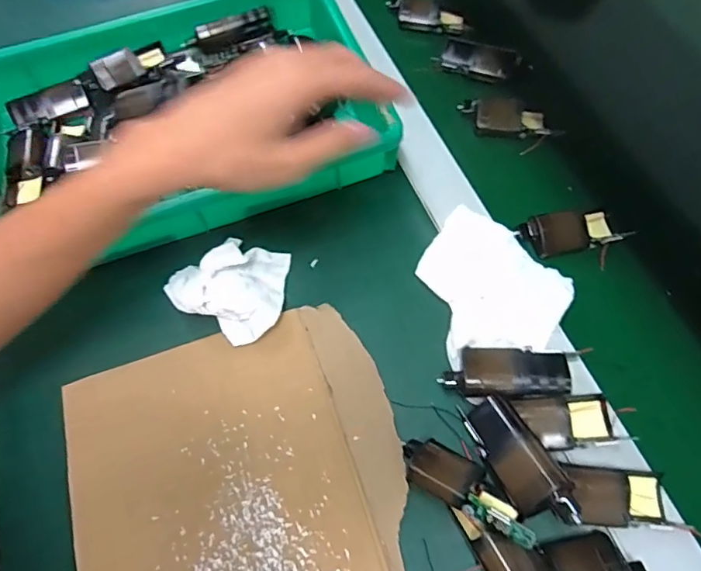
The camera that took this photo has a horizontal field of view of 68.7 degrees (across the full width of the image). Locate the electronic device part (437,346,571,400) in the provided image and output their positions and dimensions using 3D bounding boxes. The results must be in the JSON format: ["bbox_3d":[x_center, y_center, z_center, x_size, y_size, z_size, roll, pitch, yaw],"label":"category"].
[{"bbox_3d":[0.115,0.066,0.383,0.087,0.021,0.038,3,64,4],"label":"electronic device part"}]

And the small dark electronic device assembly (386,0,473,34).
[{"bbox_3d":[0.086,-0.305,0.576,0.093,0.021,0.033,9,65,6],"label":"small dark electronic device assembly"}]

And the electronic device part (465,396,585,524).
[{"bbox_3d":[0.111,0.116,0.341,0.035,0.023,0.092,-25,45,-10],"label":"electronic device part"}]

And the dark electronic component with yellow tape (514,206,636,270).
[{"bbox_3d":[0.192,-0.043,0.443,0.085,0.025,0.044,-12,64,-4],"label":"dark electronic component with yellow tape"}]

